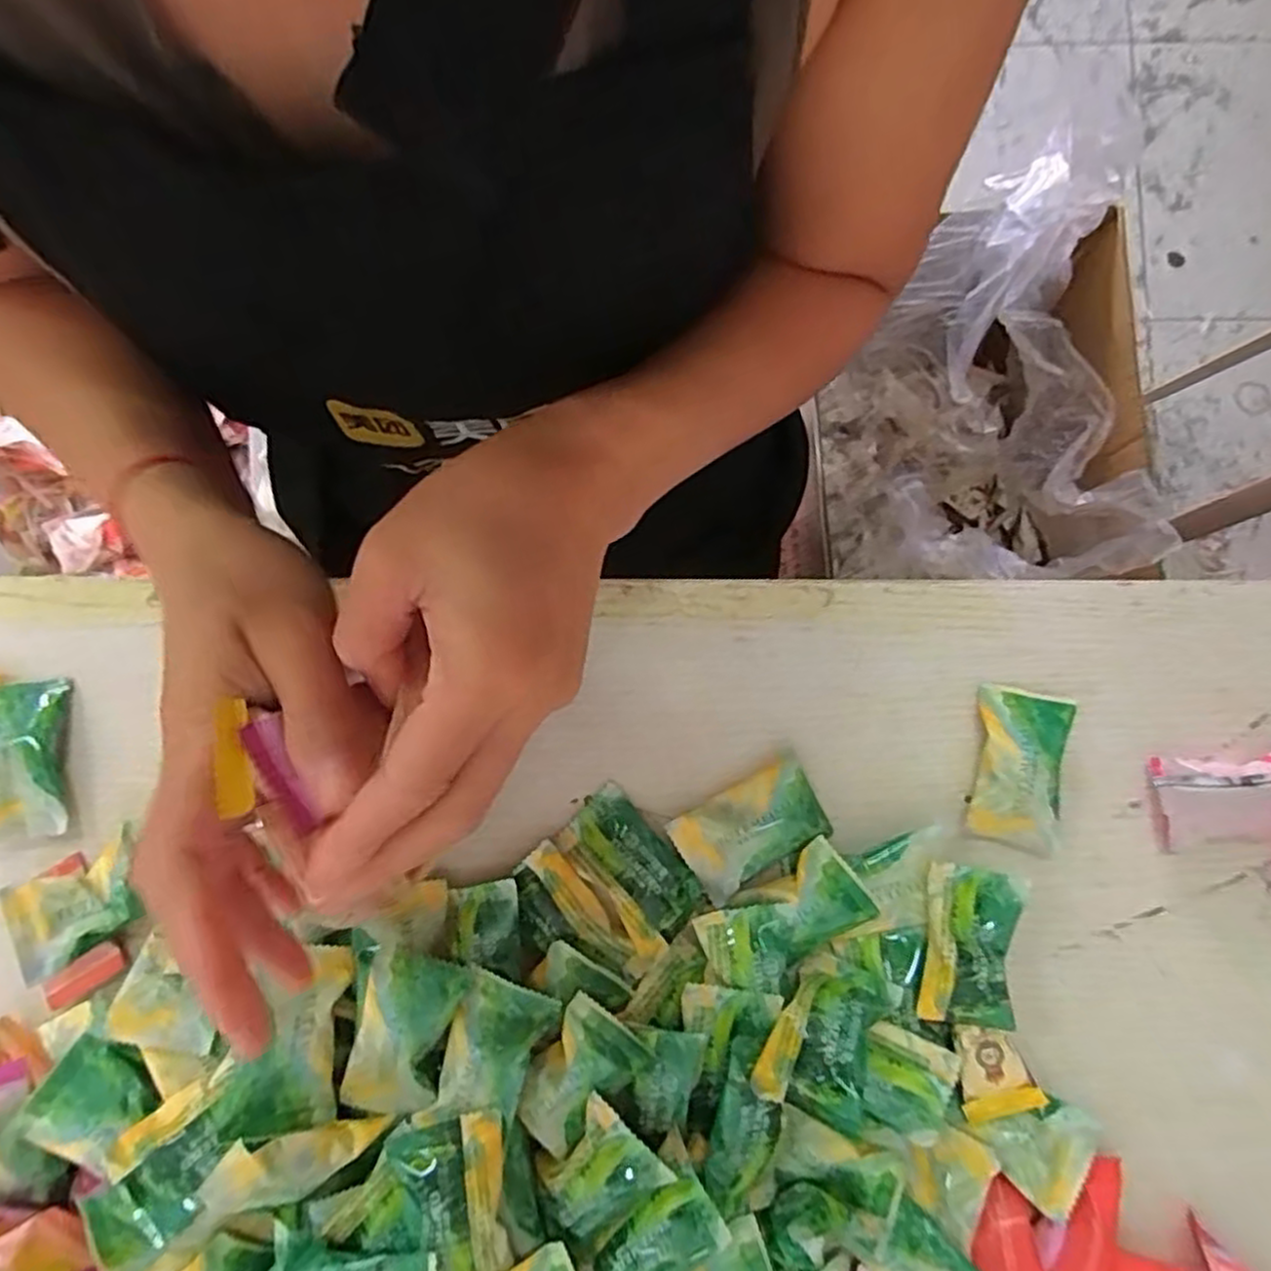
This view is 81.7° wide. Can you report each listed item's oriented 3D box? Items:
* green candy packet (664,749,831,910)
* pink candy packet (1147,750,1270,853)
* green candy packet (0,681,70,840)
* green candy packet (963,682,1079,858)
[{"bbox_3d":[0.050,0.082,0.317,0.064,0.013,0.038,-31,85,-2],"label":"green candy packet"},{"bbox_3d":[0.254,0.070,0.314,0.055,0.015,0.039,-6,84,0],"label":"pink candy packet"},{"bbox_3d":[-0.272,0.054,0.323,0.036,0.018,0.067,-9,84,0],"label":"green candy packet"},{"bbox_3d":[0.168,0.056,0.319,0.036,0.016,0.066,12,85,2],"label":"green candy packet"}]

